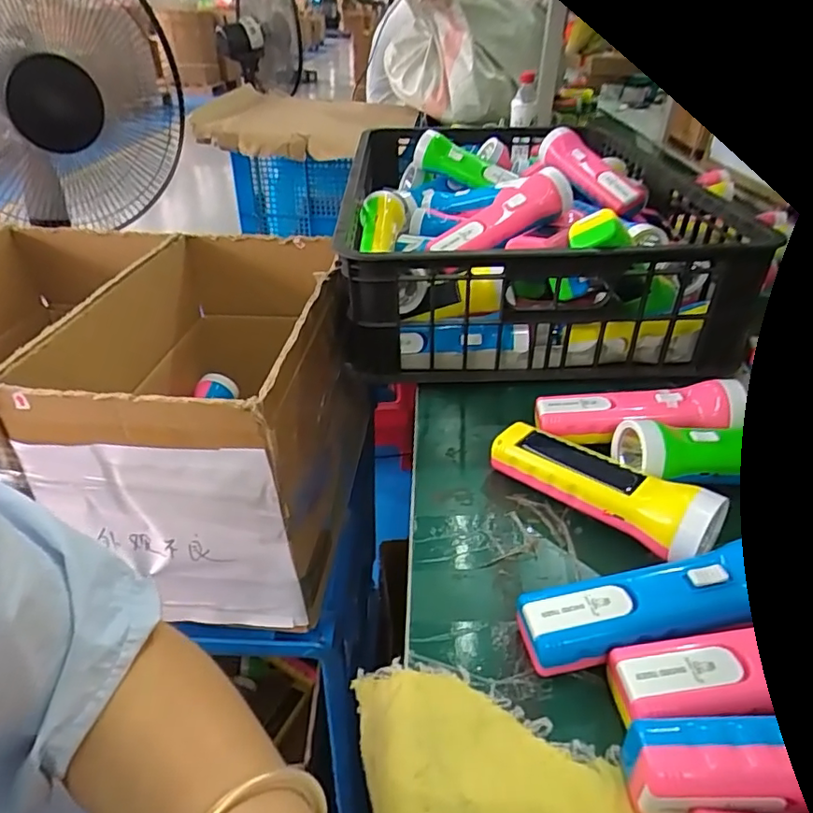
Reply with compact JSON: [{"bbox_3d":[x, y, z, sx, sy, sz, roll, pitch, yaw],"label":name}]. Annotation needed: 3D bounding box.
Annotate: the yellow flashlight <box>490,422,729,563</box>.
[{"bbox_3d":[0.136,0.056,0.406,0.047,0.055,0.161,-28,45,-35],"label":"yellow flashlight"}]

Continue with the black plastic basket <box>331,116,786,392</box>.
[{"bbox_3d":[0.128,-0.238,0.720,0.381,0.154,0.535,2,36,0],"label":"black plastic basket"}]

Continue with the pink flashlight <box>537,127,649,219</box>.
[{"bbox_3d":[0.231,-0.291,0.707,0.157,0.047,0.048,51,18,25],"label":"pink flashlight"}]

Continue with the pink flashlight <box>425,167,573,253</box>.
[{"bbox_3d":[0.101,-0.200,0.591,0.150,0.044,0.046,-30,42,-6],"label":"pink flashlight"}]

